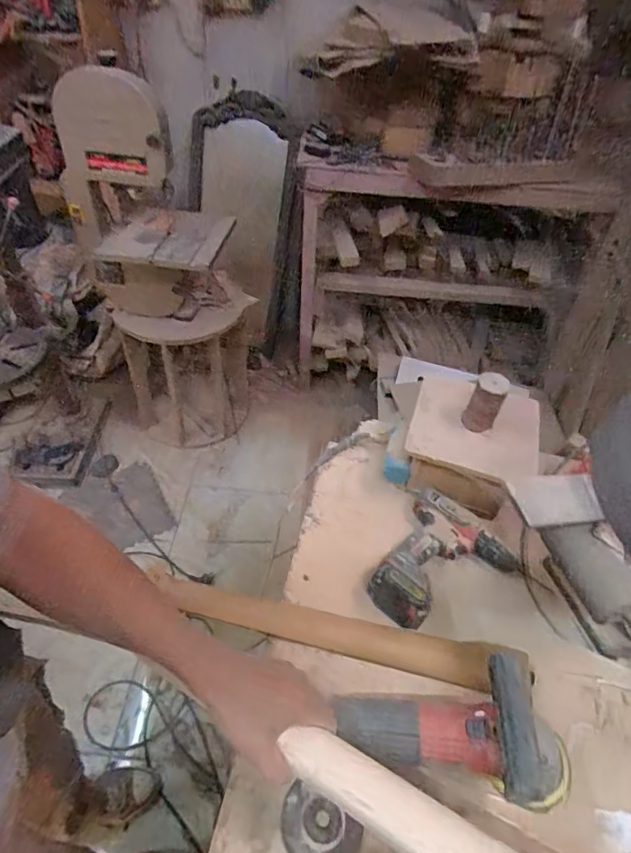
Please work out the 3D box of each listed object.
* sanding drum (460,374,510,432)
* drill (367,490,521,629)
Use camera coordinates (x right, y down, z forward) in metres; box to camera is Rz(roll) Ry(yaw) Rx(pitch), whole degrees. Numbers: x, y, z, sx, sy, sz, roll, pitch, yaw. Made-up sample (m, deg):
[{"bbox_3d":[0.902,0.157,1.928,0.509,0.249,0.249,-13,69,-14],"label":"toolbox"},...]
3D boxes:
[{"bbox_3d":[0.262,-0.034,0.746,0.047,0.093,0.044,2,47,-2],"label":"sanding drum"},{"bbox_3d":[0.177,0.206,0.713,0.178,0.069,0.203,36,53,28],"label":"drill"}]

